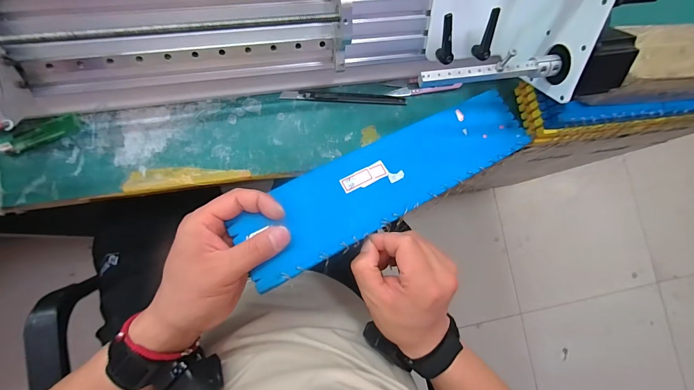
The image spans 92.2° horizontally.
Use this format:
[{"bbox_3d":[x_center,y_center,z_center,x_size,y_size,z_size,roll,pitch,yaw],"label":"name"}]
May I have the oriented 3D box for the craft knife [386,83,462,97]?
[{"bbox_3d":[0.101,-0.134,0.428,0.098,0.007,0.010,-8,84,-8],"label":"craft knife"}]

